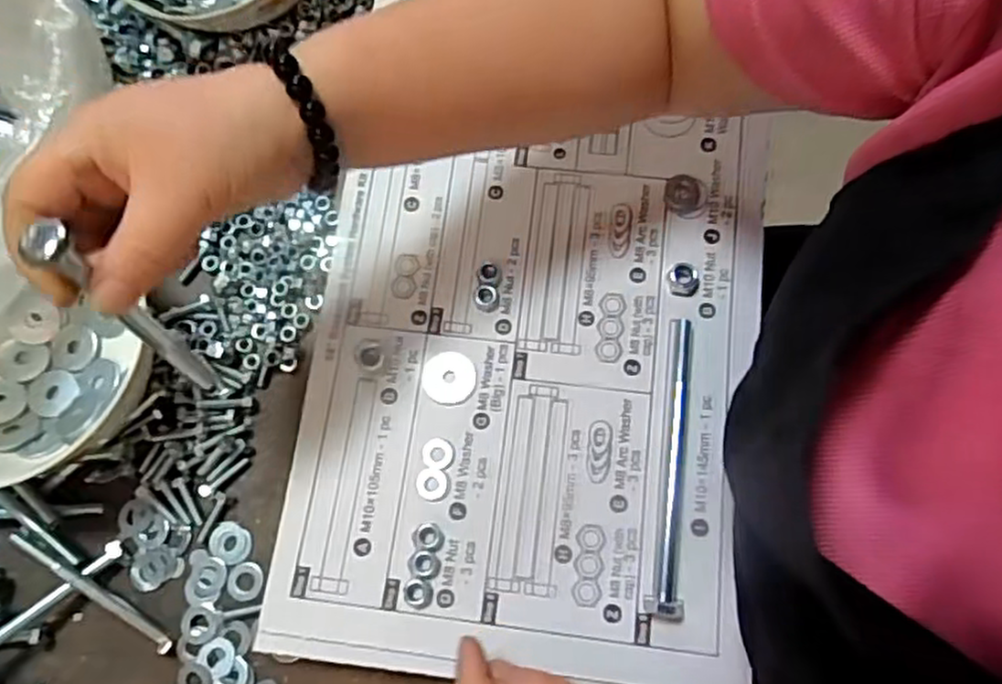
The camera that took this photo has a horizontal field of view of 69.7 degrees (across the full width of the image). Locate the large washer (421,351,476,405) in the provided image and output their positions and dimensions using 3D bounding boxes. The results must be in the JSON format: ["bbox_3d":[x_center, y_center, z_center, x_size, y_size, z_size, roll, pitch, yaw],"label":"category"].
[{"bbox_3d":[-0.028,0.019,0.389,0.028,0.004,0.028,-1,74,2],"label":"large washer"}]

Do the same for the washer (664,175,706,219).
[{"bbox_3d":[0.105,-0.083,0.408,0.023,0.004,0.024,-1,74,2],"label":"washer"}]

